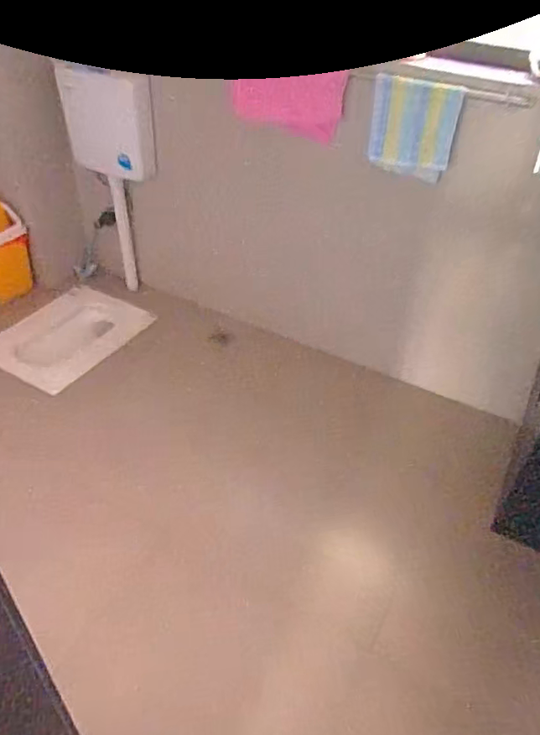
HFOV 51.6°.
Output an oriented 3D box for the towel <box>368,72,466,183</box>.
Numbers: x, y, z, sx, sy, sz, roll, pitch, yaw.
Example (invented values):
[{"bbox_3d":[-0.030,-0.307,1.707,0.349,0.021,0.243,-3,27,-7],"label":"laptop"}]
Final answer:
[{"bbox_3d":[0.399,-0.671,1.572,0.266,0.248,0.053,33,43,30],"label":"towel"}]

